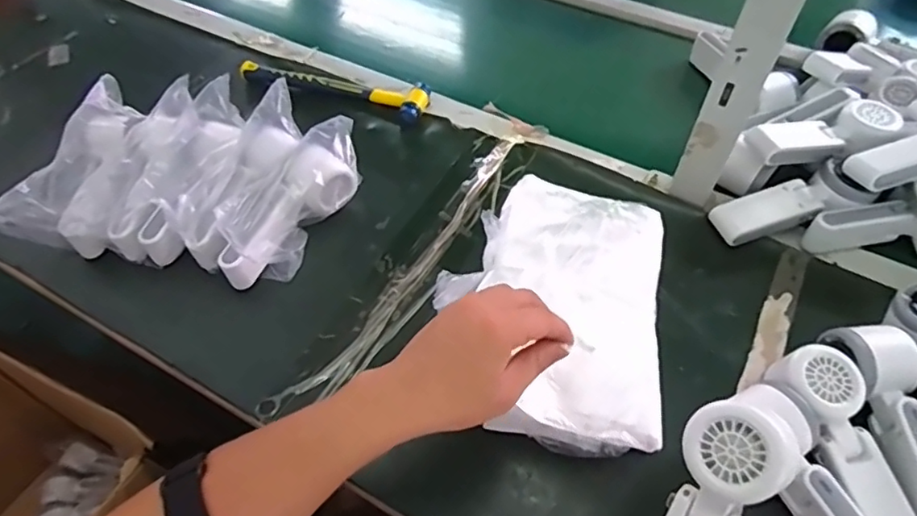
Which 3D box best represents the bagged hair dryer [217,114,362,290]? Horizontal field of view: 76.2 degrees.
[{"bbox_3d":[-0.162,-0.053,0.580,0.064,0.073,0.191,21,56,16],"label":"bagged hair dryer"}]

